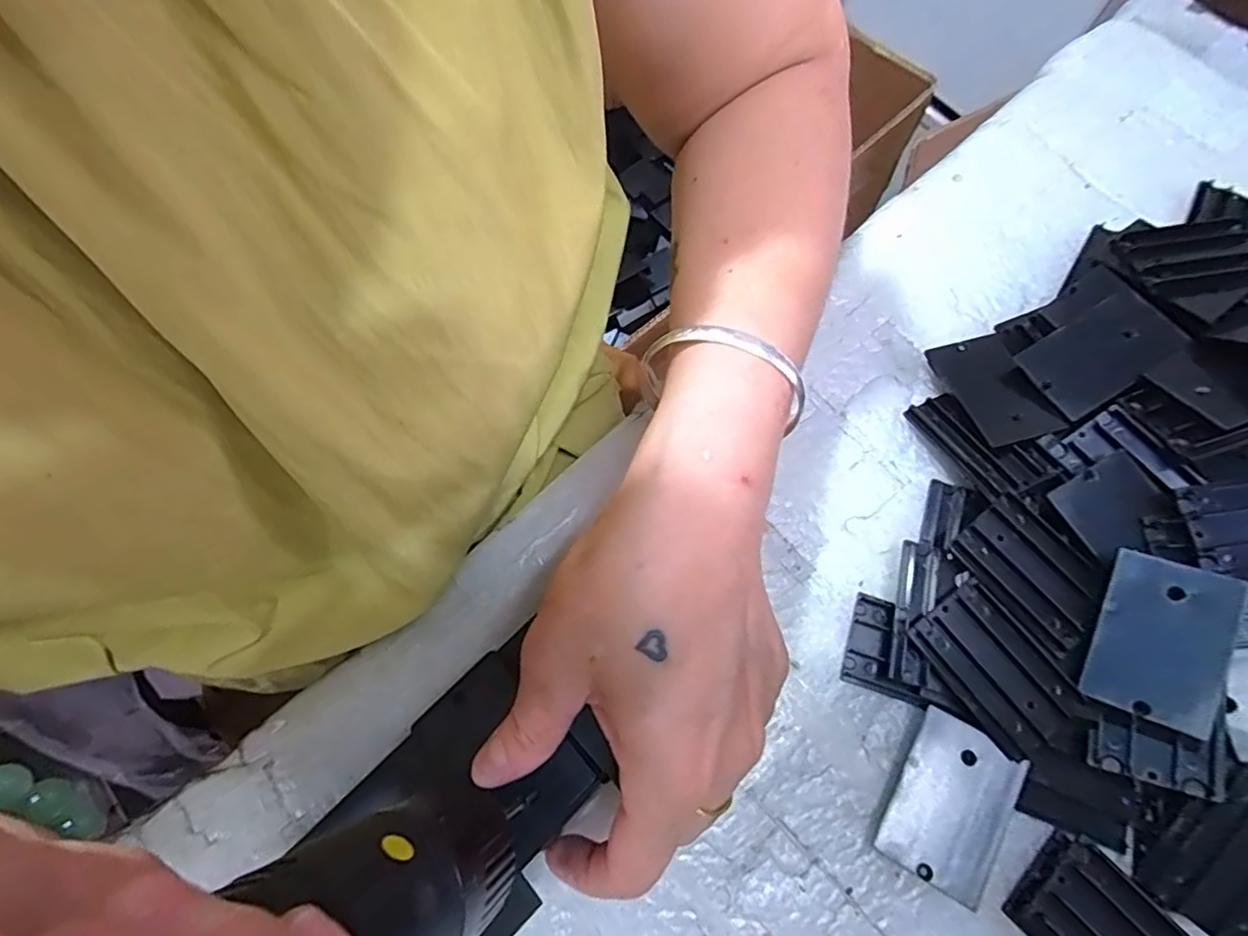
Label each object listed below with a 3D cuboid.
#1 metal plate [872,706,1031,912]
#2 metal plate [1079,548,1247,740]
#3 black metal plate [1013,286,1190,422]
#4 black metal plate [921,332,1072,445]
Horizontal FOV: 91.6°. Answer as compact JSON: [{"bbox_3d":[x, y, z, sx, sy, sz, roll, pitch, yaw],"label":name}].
[{"bbox_3d":[0.117,0.121,0.219,0.037,0.013,0.053,29,74,9],"label":"metal plate"},{"bbox_3d":[0.186,0.059,0.211,0.035,0.005,0.055,19,84,36],"label":"metal plate"},{"bbox_3d":[0.205,-0.051,0.262,0.062,0.007,0.037,-34,60,4],"label":"black metal plate"},{"bbox_3d":[0.162,-0.035,0.268,0.034,0.005,0.055,-16,57,-1],"label":"black metal plate"}]

